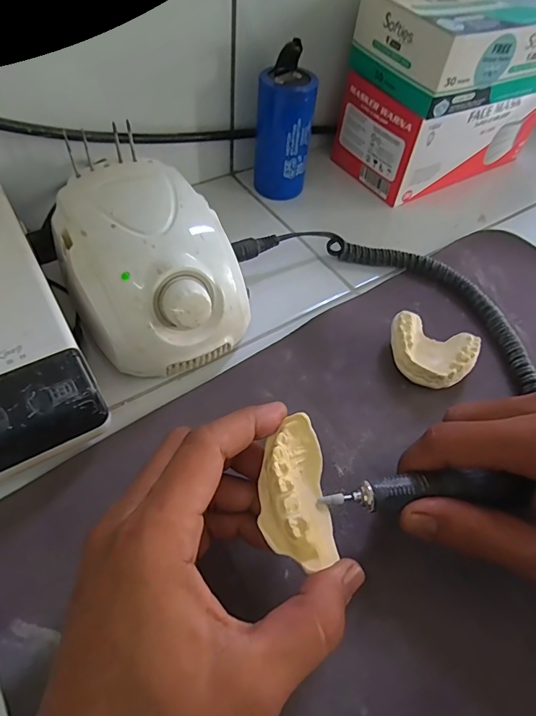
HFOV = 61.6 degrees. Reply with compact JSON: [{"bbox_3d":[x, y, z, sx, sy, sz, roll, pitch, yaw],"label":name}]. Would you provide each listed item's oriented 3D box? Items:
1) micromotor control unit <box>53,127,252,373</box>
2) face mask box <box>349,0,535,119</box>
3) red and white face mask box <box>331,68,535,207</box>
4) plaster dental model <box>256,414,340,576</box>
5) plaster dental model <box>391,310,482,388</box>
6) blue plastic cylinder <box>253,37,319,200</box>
[{"bbox_3d":[-0.081,-0.064,0.313,0.104,0.084,0.140,-21,57,-19],"label":"micromotor control unit"},{"bbox_3d":[0.195,-0.288,0.405,0.215,0.060,0.111,-22,58,-20],"label":"face mask box"},{"bbox_3d":[0.184,-0.241,0.464,0.203,0.093,0.100,-24,58,-20],"label":"red and white face mask box"},{"bbox_3d":[0.014,0.064,0.218,0.032,0.023,0.066,-1,66,-34],"label":"plaster dental model"},{"bbox_3d":[0.112,-0.002,0.316,0.058,0.027,0.045,25,55,15],"label":"plaster dental model"},{"bbox_3d":[0.017,-0.201,0.402,0.045,0.120,0.037,-25,58,-21],"label":"blue plastic cylinder"}]

